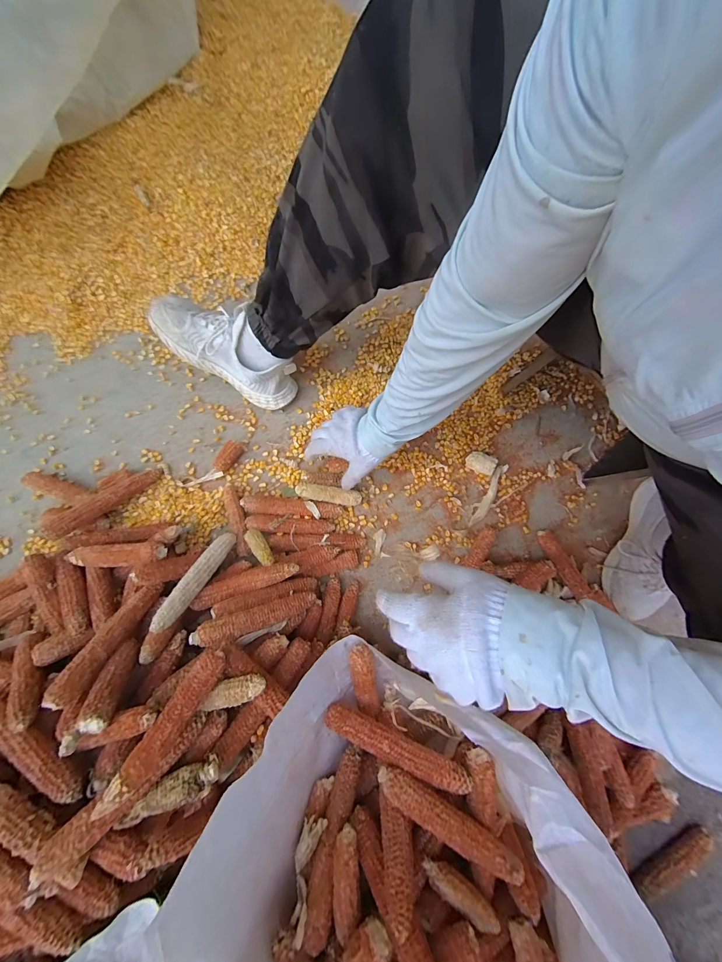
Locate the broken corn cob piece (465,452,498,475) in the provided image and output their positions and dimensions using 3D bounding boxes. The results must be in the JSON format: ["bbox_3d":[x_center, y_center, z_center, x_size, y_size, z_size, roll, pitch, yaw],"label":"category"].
[{"bbox_3d":[0.225,-0.033,0.627,0.051,0.035,0.033,29,78,6],"label":"broken corn cob piece"}]

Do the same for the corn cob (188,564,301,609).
[{"bbox_3d":[-0.172,0.151,0.500,0.156,0.029,0.034,-19,77,-5],"label":"corn cob"}]

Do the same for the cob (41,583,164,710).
[{"bbox_3d":[-0.325,0.202,0.430,0.031,0.023,0.164,16,35,3],"label":"cob"}]

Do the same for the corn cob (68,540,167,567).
[{"bbox_3d":[-0.373,0.115,0.512,0.149,0.043,0.035,-5,77,-2],"label":"corn cob"}]

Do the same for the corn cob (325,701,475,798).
[{"bbox_3d":[0.038,0.303,0.383,0.164,0.034,0.028,15,76,18],"label":"corn cob"}]

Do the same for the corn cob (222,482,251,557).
[{"bbox_3d":[-0.218,0.064,0.575,0.034,0.030,0.132,-17,77,-5],"label":"corn cob"}]

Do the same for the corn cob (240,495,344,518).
[{"bbox_3d":[-0.120,0.043,0.582,0.171,0.032,0.033,4,76,0],"label":"corn cob"}]

